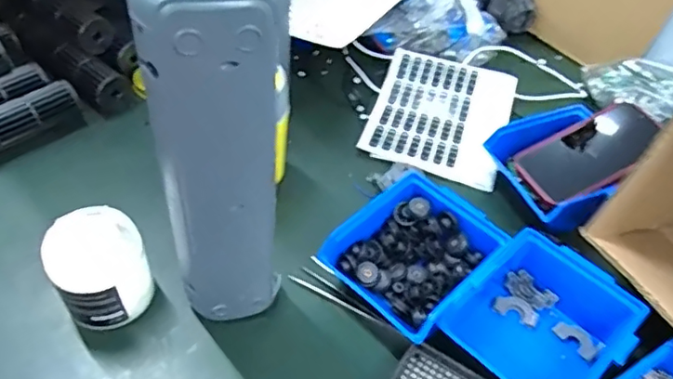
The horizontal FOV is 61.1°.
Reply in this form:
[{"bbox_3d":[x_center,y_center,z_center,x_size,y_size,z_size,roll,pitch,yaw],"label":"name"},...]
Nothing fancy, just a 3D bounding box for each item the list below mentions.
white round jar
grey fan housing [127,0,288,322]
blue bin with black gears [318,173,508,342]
[{"bbox_3d":[-0.199,0.069,0.485,0.072,0.082,0.071,3,49,-3],"label":"white round jar"},{"bbox_3d":[-0.078,-0.005,0.406,0.084,0.316,0.066,-8,50,-12],"label":"grey fan housing"},{"bbox_3d":[0.074,0.062,0.521,0.117,0.061,0.139,39,56,25],"label":"blue bin with black gears"}]

